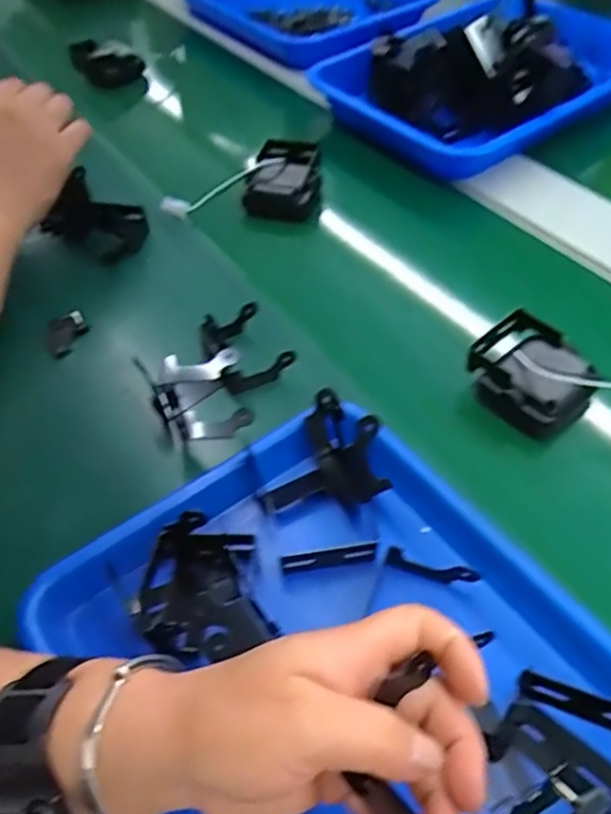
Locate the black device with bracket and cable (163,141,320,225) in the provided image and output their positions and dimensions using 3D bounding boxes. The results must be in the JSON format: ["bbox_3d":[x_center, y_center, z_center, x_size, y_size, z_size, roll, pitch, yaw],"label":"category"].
[{"bbox_3d":[-0.057,-0.226,0.652,0.146,0.047,0.090,-7,51,-2],"label":"black device with bracket and cable"}]

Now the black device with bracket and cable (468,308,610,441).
[{"bbox_3d":[0.182,-0.007,0.463,0.070,0.054,0.146,-33,56,-21],"label":"black device with bracket and cable"}]

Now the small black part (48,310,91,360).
[{"bbox_3d":[-0.198,-0.060,0.527,0.007,0.028,0.042,-11,37,42],"label":"small black part"}]

